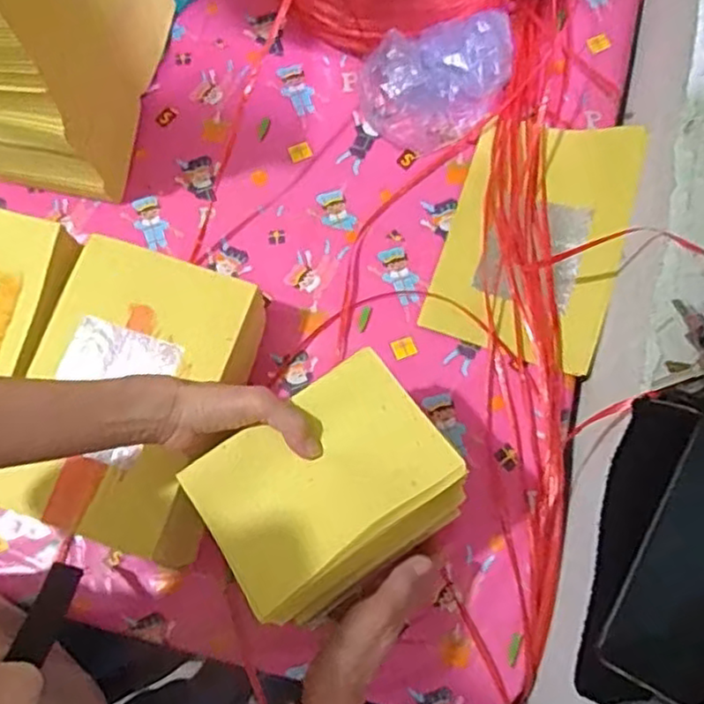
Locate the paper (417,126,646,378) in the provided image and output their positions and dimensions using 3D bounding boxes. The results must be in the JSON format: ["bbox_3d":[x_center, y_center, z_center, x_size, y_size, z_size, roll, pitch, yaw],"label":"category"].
[{"bbox_3d":[0.167,-0.112,0.621,0.160,0.047,0.224,13,77,4],"label":"paper"}]

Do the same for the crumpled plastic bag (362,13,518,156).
[{"bbox_3d":[0.087,-0.264,0.645,0.159,0.069,0.099,-17,77,-3],"label":"crumpled plastic bag"}]

